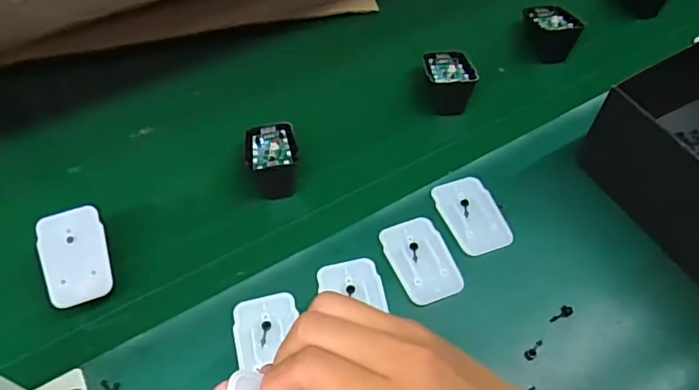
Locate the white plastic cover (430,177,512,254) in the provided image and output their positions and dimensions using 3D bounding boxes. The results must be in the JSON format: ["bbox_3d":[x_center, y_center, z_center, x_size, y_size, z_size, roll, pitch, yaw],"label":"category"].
[{"bbox_3d":[0.098,0.015,0.425,0.045,0.007,0.071,-13,56,-10],"label":"white plastic cover"}]

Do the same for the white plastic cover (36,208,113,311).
[{"bbox_3d":[-0.199,0.044,0.383,0.044,0.004,0.069,-18,76,-15],"label":"white plastic cover"}]

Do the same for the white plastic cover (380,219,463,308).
[{"bbox_3d":[0.054,0.049,0.401,0.044,0.008,0.071,-17,56,-12],"label":"white plastic cover"}]

